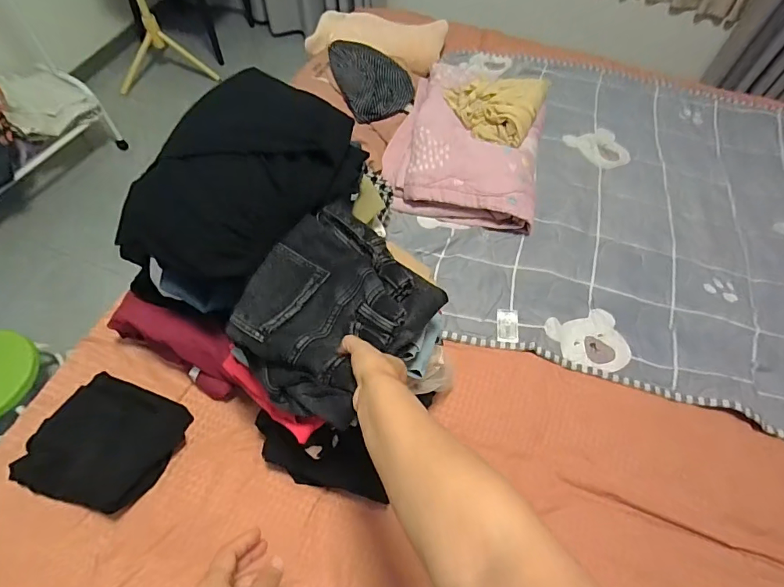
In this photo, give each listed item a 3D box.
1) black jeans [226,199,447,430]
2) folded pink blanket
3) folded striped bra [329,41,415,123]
[{"bbox_3d":[-0.081,0.020,0.596,0.217,0.079,0.248,32,61,16],"label":"black jeans"},{"bbox_3d":[0.186,-0.365,1.086,0.344,0.140,0.419,12,60,5],"label":"folded pink blanket"},{"bbox_3d":[-0.040,-0.520,1.059,0.185,0.076,0.216,-19,62,-12],"label":"folded striped bra"}]

